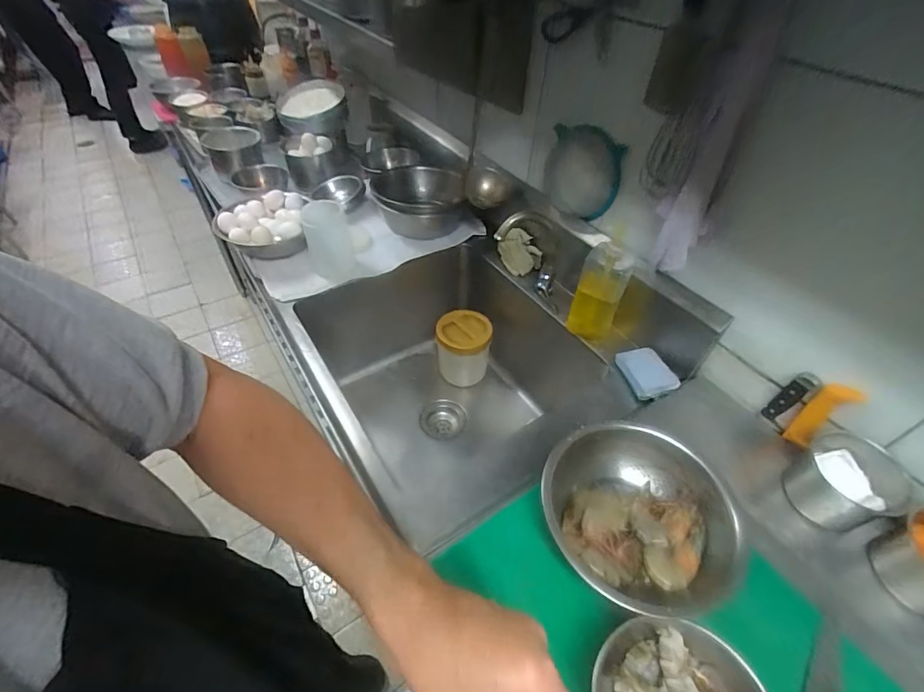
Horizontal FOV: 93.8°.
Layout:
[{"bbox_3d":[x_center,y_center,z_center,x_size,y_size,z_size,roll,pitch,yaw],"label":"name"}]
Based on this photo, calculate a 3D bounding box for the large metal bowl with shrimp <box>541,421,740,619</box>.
[{"bbox_3d":[0.217,0.209,0.545,0.206,0.073,0.220,2,45,-2],"label":"large metal bowl with shrimp"}]

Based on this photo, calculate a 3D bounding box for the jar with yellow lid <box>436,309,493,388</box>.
[{"bbox_3d":[0.002,0.018,1.147,0.135,0.181,0.132,2,46,-2],"label":"jar with yellow lid"}]

